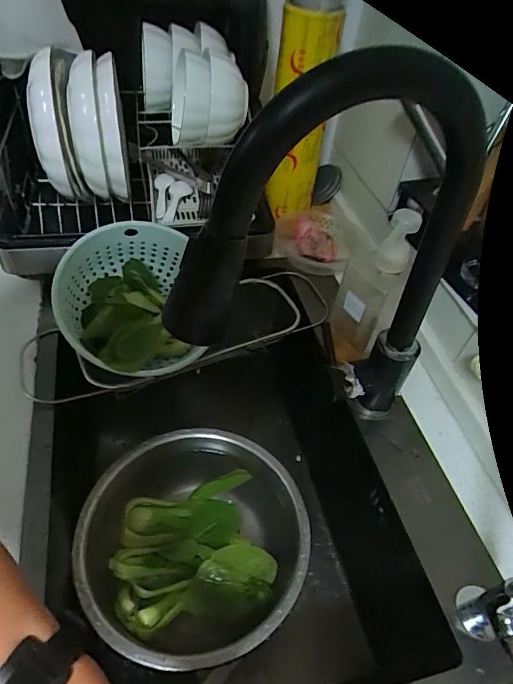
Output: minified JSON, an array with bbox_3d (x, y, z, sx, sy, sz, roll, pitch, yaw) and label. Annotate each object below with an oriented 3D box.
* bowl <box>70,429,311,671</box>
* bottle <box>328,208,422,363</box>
[{"bbox_3d":[-0.074,0.243,0.550,0.263,0.084,0.261,-27,57,-28],"label":"bowl"},{"bbox_3d":[0.127,-0.055,0.510,0.068,0.191,0.053,17,49,8],"label":"bottle"}]

